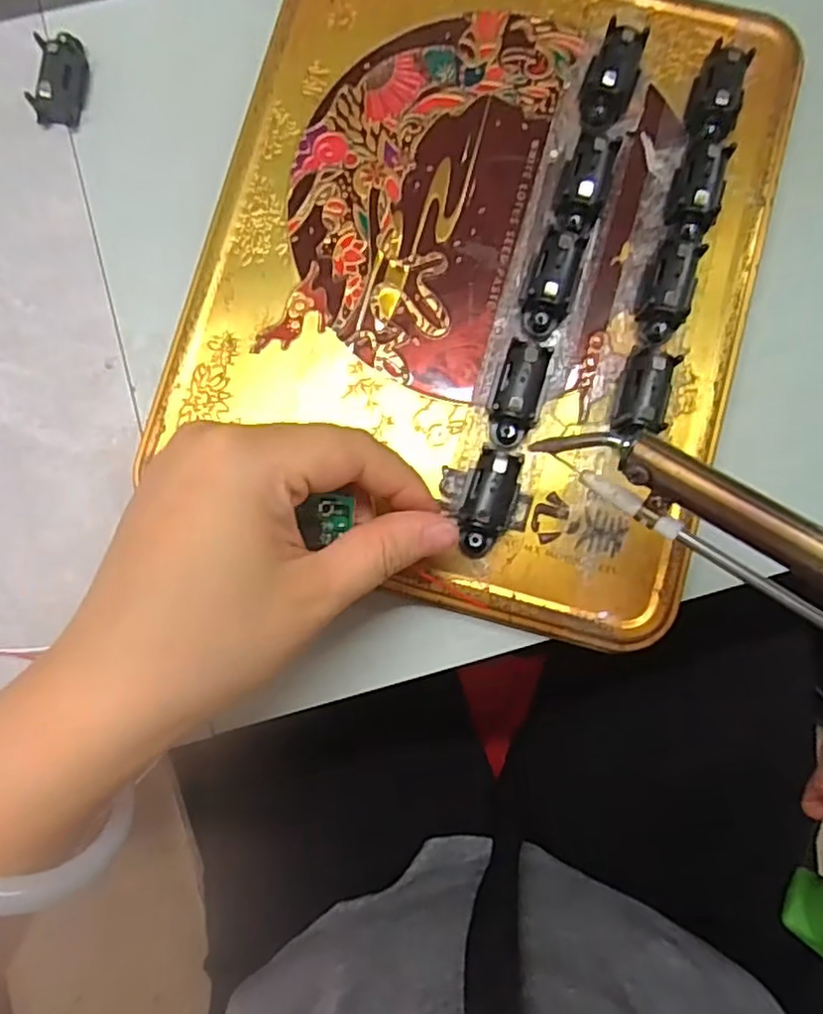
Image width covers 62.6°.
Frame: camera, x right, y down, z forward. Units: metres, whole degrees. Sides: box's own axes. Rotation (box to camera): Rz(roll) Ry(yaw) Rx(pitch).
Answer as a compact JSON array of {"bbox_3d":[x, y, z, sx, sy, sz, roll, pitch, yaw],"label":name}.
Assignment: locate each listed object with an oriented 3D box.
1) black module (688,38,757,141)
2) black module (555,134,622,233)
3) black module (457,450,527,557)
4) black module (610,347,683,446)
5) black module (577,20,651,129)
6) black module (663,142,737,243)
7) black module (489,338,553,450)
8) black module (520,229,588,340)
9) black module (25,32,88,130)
[{"bbox_3d":[0.107,-0.143,0.236,0.017,0.015,0.032,14,85,3],"label":"black module"},{"bbox_3d":[0.060,-0.111,0.234,0.015,0.016,0.032,18,85,4],"label":"black module"},{"bbox_3d":[0.026,-0.001,0.225,0.017,0.014,0.035,20,89,3],"label":"black module"},{"bbox_3d":[0.077,-0.036,0.227,0.016,0.014,0.032,15,85,3],"label":"black module"},{"bbox_3d":[0.069,-0.150,0.237,0.018,0.015,0.035,22,85,4],"label":"black module"},{"bbox_3d":[0.099,-0.108,0.234,0.018,0.013,0.032,12,85,3],"label":"black module"},{"bbox_3d":[0.036,-0.038,0.228,0.015,0.014,0.037,14,85,3],"label":"black module"},{"bbox_3d":[0.048,-0.078,0.231,0.015,0.015,0.039,20,85,4],"label":"black module"},{"bbox_3d":[-0.134,-0.165,0.260,0.015,0.013,0.033,10,84,3],"label":"black module"}]

